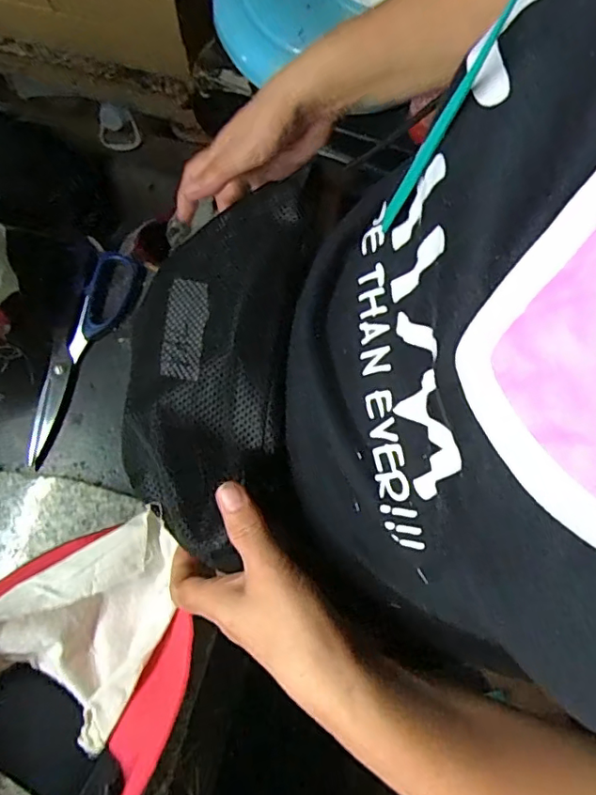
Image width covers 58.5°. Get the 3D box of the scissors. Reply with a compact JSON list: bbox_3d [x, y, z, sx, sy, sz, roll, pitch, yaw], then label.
[{"bbox_3d":[-0.186,-0.039,0.445,0.043,0.021,0.186,24,74,5],"label":"scissors"}]

